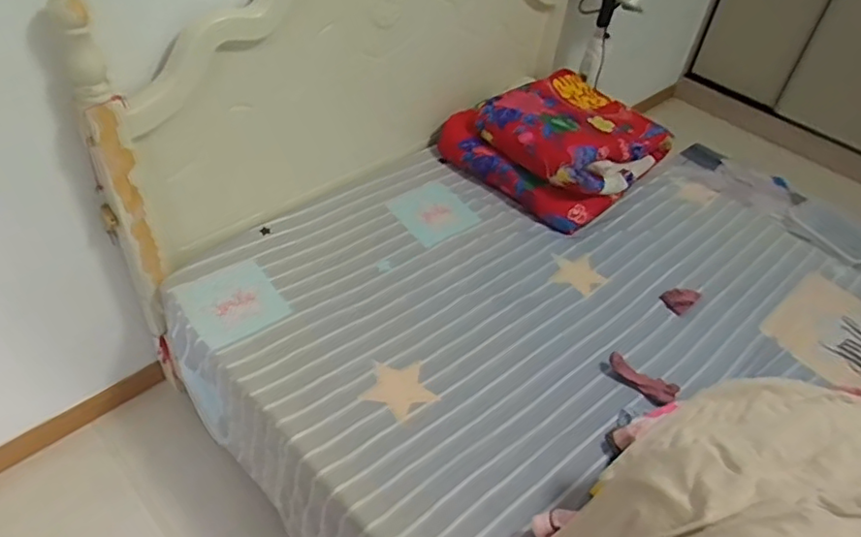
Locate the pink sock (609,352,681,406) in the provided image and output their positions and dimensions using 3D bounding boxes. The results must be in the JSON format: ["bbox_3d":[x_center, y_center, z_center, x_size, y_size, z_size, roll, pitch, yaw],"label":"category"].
[{"bbox_3d":[0.455,0.244,1.338,0.152,0.048,0.045,33,50,25],"label":"pink sock"}]

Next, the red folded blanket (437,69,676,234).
[{"bbox_3d":[0.392,-0.411,1.866,0.520,0.226,0.542,34,51,26],"label":"red folded blanket"}]

